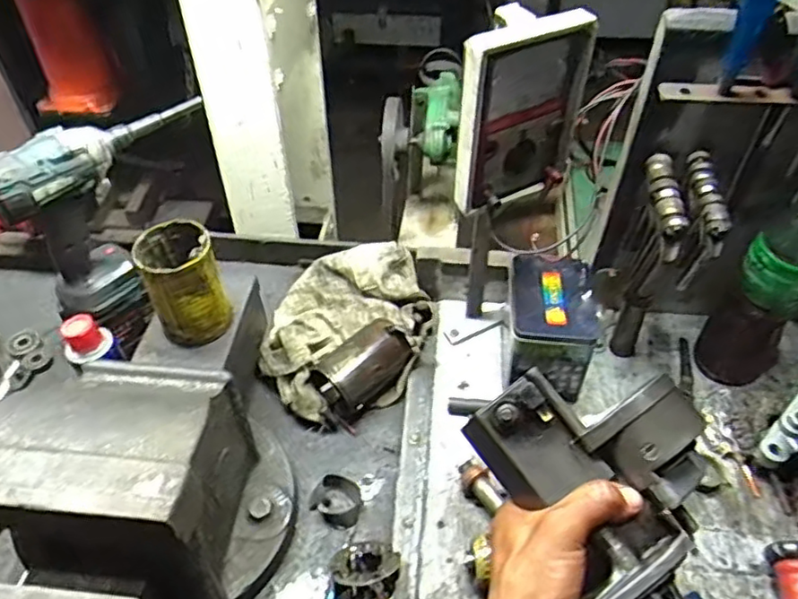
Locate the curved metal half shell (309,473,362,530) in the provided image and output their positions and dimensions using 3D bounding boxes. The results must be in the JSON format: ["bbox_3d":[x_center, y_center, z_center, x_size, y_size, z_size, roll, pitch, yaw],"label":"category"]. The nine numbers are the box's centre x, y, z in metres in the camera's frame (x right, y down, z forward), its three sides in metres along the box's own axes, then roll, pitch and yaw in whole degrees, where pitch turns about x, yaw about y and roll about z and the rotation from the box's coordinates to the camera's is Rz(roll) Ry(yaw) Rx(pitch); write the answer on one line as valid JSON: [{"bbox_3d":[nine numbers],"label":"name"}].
[{"bbox_3d":[-0.066,0.228,0.724,0.059,0.026,0.055,1,48,-1],"label":"curved metal half shell"}]

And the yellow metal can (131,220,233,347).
[{"bbox_3d":[-0.225,-0.017,0.671,0.072,0.114,0.076,1,48,-1],"label":"yellow metal can"}]

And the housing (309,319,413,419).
[{"bbox_3d":[-0.048,0.090,0.804,0.066,0.072,0.134,37,57,27],"label":"housing"}]

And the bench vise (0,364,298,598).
[{"bbox_3d":[-0.244,0.225,0.539,0.206,0.269,0.416,12,49,9],"label":"bench vise"}]

